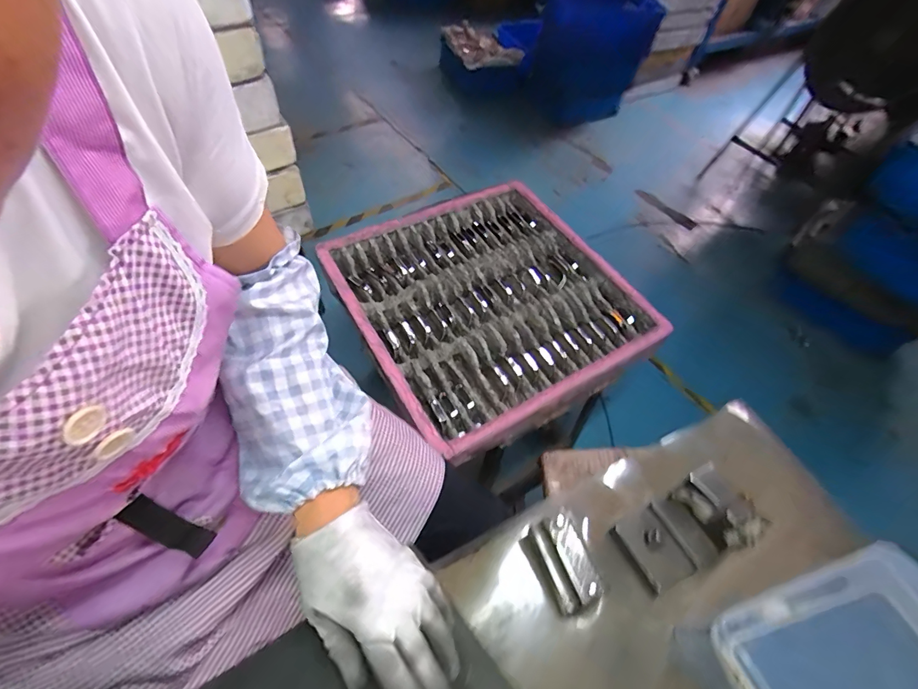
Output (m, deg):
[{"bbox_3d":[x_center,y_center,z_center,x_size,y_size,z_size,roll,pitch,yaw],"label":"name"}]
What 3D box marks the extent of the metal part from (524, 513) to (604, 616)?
[{"bbox_3d":[0.086,0.186,0.365,0.036,0.058,0.066,-18,58,-16],"label":"metal part"}]

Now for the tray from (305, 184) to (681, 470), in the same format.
[{"bbox_3d":[0.061,-0.104,0.902,0.548,0.055,0.547,-25,62,-19],"label":"tray"}]

